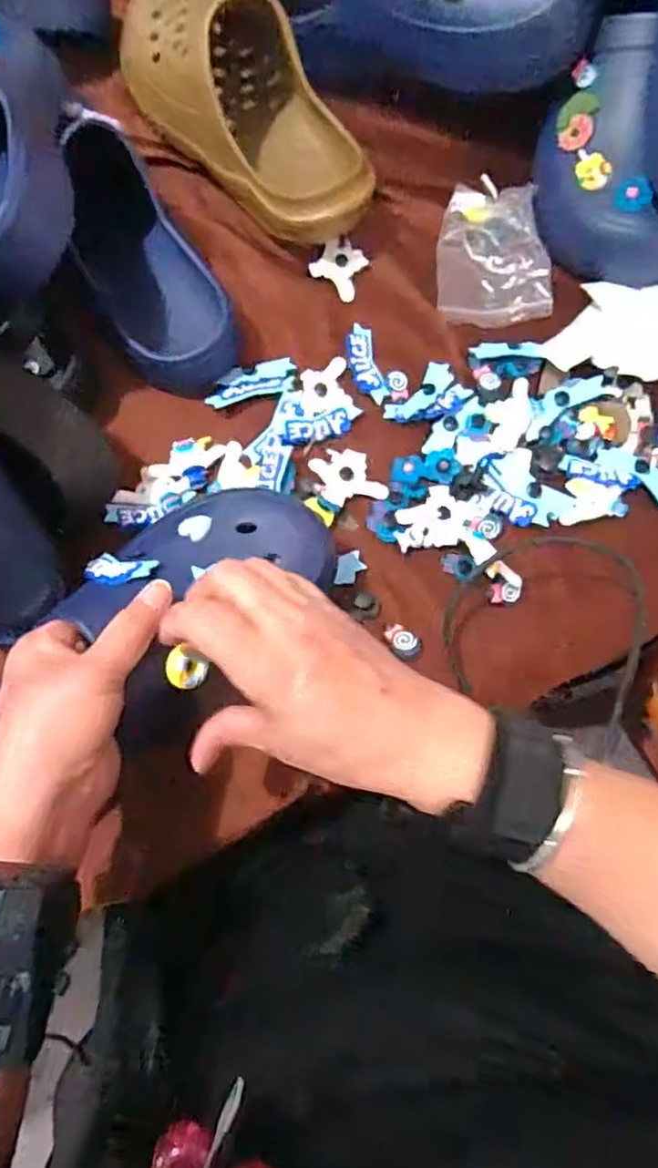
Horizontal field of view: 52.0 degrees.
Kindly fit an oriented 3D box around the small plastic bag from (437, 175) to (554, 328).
[{"bbox_3d":[0.126,-0.257,0.520,0.079,0.023,0.119,-3,73,-1],"label":"small plastic bag"}]

